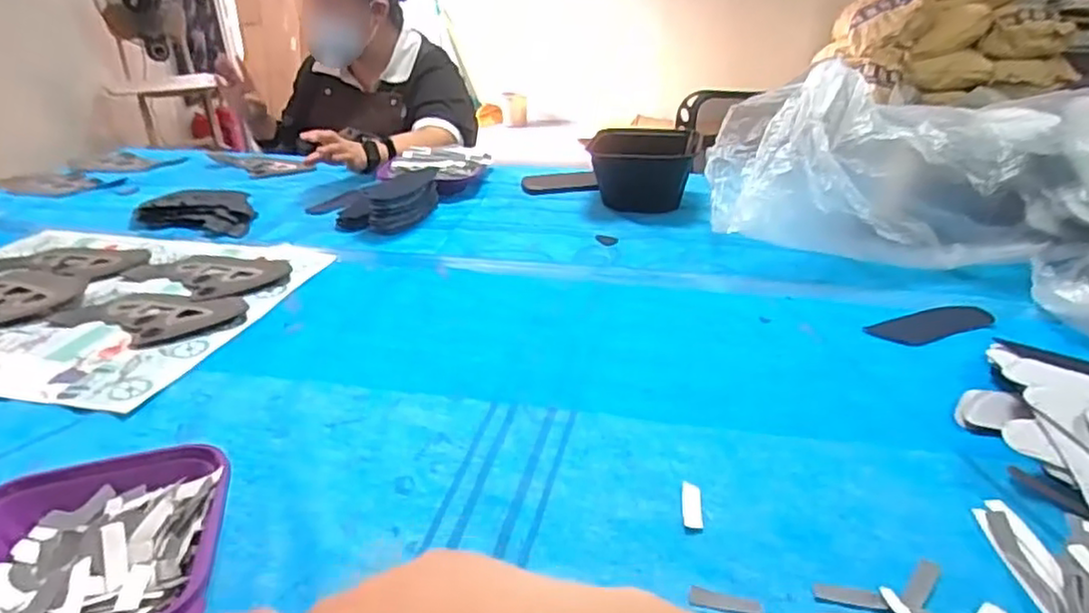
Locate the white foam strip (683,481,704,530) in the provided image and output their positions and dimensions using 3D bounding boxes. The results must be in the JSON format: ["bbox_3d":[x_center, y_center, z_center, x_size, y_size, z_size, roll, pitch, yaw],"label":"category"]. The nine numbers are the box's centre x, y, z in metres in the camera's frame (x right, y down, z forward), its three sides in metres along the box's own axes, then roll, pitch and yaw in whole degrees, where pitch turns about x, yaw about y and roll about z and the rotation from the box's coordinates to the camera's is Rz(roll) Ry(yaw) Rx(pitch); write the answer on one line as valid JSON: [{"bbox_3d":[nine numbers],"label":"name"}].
[{"bbox_3d":[0.112,0.148,0.521,0.014,0.004,0.047,4,32,8],"label":"white foam strip"}]

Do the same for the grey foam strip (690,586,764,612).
[{"bbox_3d":[0.119,0.195,0.451,0.046,0.005,0.014,8,33,14],"label":"grey foam strip"}]

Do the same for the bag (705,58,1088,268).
[{"bbox_3d":[0.507,-0.168,0.808,0.611,0.178,0.268,8,32,17],"label":"bag"}]

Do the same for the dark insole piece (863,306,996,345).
[{"bbox_3d":[0.402,0.019,0.717,0.121,0.006,0.045,-14,37,-8],"label":"dark insole piece"}]

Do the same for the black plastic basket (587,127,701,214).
[{"bbox_3d":[0.148,-0.205,1.037,0.158,0.099,0.117,5,32,13],"label":"black plastic basket"}]

